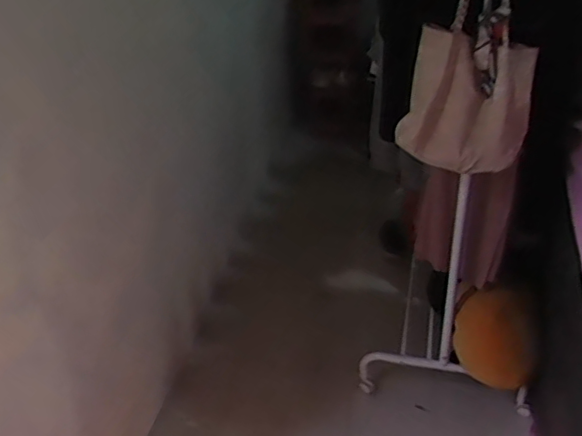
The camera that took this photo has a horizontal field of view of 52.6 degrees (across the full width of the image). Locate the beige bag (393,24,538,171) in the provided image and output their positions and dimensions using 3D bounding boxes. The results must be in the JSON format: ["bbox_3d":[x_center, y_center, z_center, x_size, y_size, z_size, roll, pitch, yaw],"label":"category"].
[{"bbox_3d":[0.376,-0.254,1.276,0.258,0.307,0.180,12,38,22],"label":"beige bag"}]

